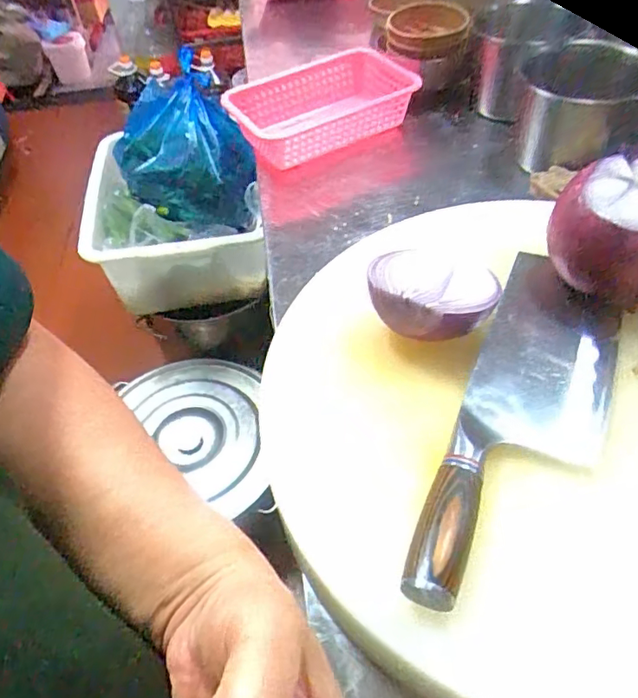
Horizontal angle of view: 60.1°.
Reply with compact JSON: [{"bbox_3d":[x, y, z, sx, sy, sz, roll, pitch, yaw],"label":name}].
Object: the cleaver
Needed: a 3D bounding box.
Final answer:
[{"bbox_3d":[0.147,0.035,0.374,0.091,0.023,0.302,17,52,20],"label":"cleaver"}]

